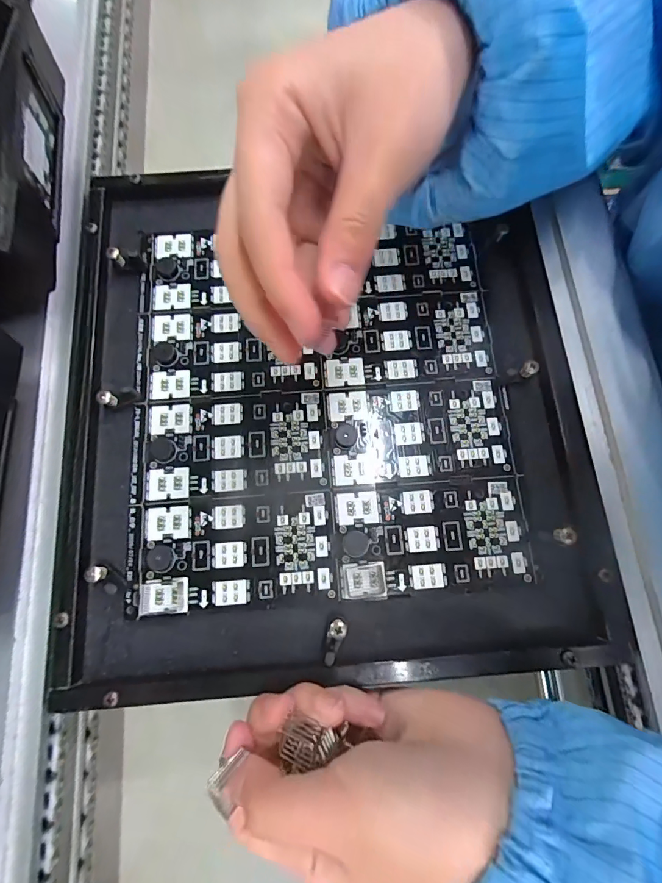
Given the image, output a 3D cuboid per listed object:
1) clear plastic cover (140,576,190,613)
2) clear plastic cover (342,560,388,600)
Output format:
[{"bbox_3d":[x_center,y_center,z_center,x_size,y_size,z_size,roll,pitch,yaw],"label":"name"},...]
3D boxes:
[{"bbox_3d":[-0.083,0.077,0.197,0.024,0.004,0.016,-4,76,-1],"label":"clear plastic cover"},{"bbox_3d":[0.017,0.070,0.199,0.022,0.004,0.017,-2,76,0],"label":"clear plastic cover"}]

